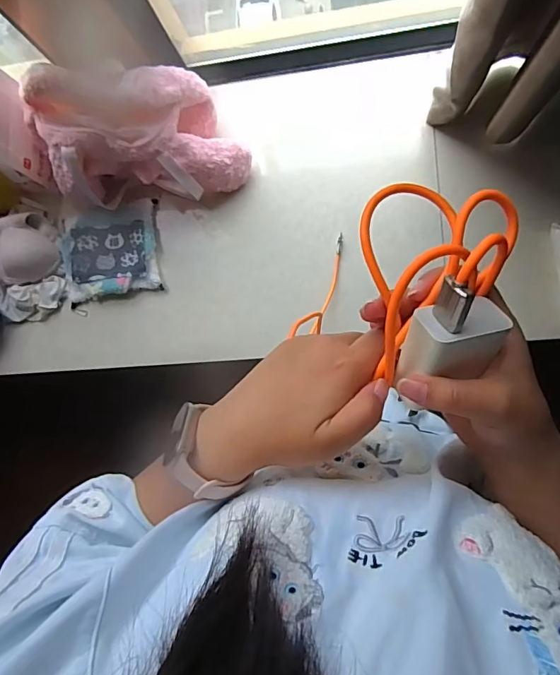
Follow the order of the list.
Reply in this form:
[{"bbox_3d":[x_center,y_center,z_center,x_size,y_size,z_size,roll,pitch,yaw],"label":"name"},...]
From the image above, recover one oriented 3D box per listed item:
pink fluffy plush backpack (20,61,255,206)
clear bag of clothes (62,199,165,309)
[{"bbox_3d":[-0.268,-0.380,0.894,0.371,0.225,0.182,-4,88,9],"label":"pink fluffy plush backpack"},{"bbox_3d":[-0.370,-0.187,1.009,0.214,0.031,0.196,-3,88,9],"label":"clear bag of clothes"}]

